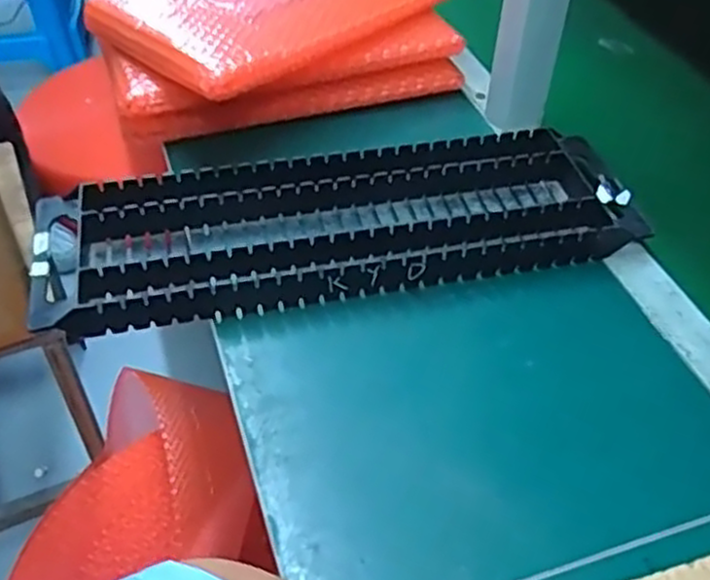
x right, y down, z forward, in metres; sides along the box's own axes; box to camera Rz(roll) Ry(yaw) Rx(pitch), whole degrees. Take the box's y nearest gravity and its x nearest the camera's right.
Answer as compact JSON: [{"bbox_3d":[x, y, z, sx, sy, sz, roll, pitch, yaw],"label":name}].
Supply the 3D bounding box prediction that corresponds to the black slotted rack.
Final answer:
[{"bbox_3d":[-0.010,-0.053,0.598,0.454,0.035,0.149,-9,46,-10],"label":"black slotted rack"}]

